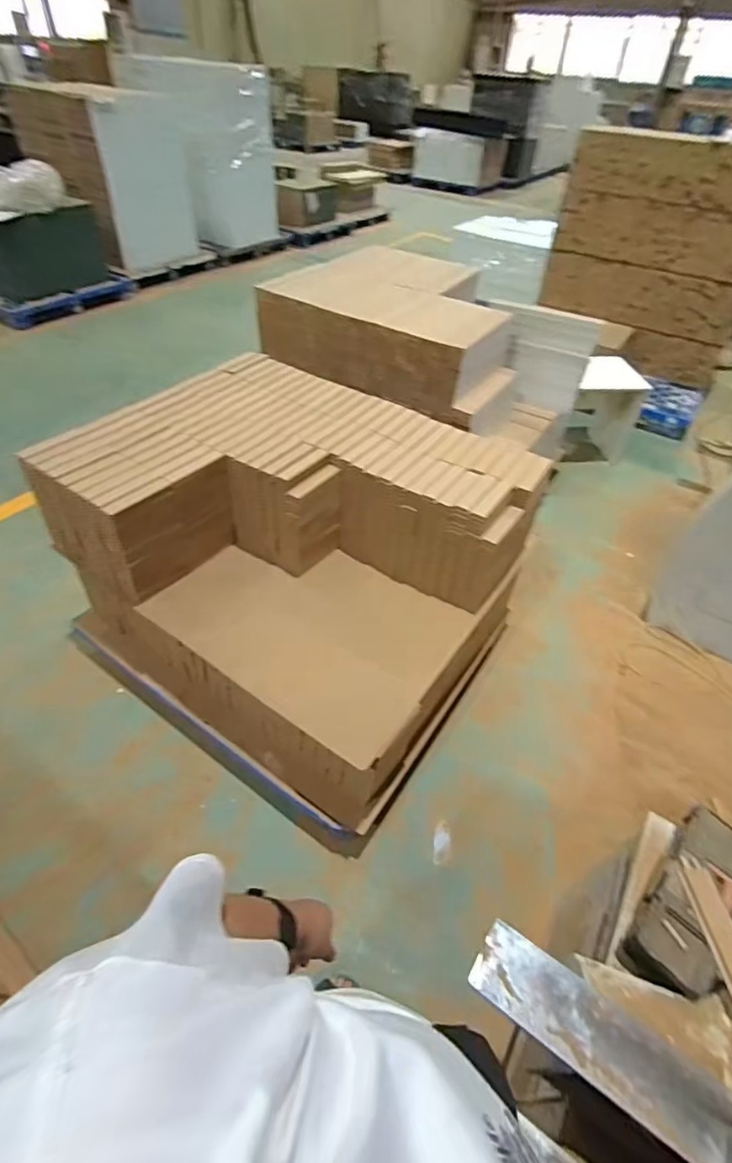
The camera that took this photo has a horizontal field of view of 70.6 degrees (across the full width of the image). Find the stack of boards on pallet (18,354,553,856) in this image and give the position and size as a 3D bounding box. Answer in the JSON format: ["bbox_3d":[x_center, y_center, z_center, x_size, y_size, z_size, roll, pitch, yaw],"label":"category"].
[{"bbox_3d":[-0.222,-0.053,1.559,1.135,0.662,0.944,28,50,22],"label":"stack of boards on pallet"}]

